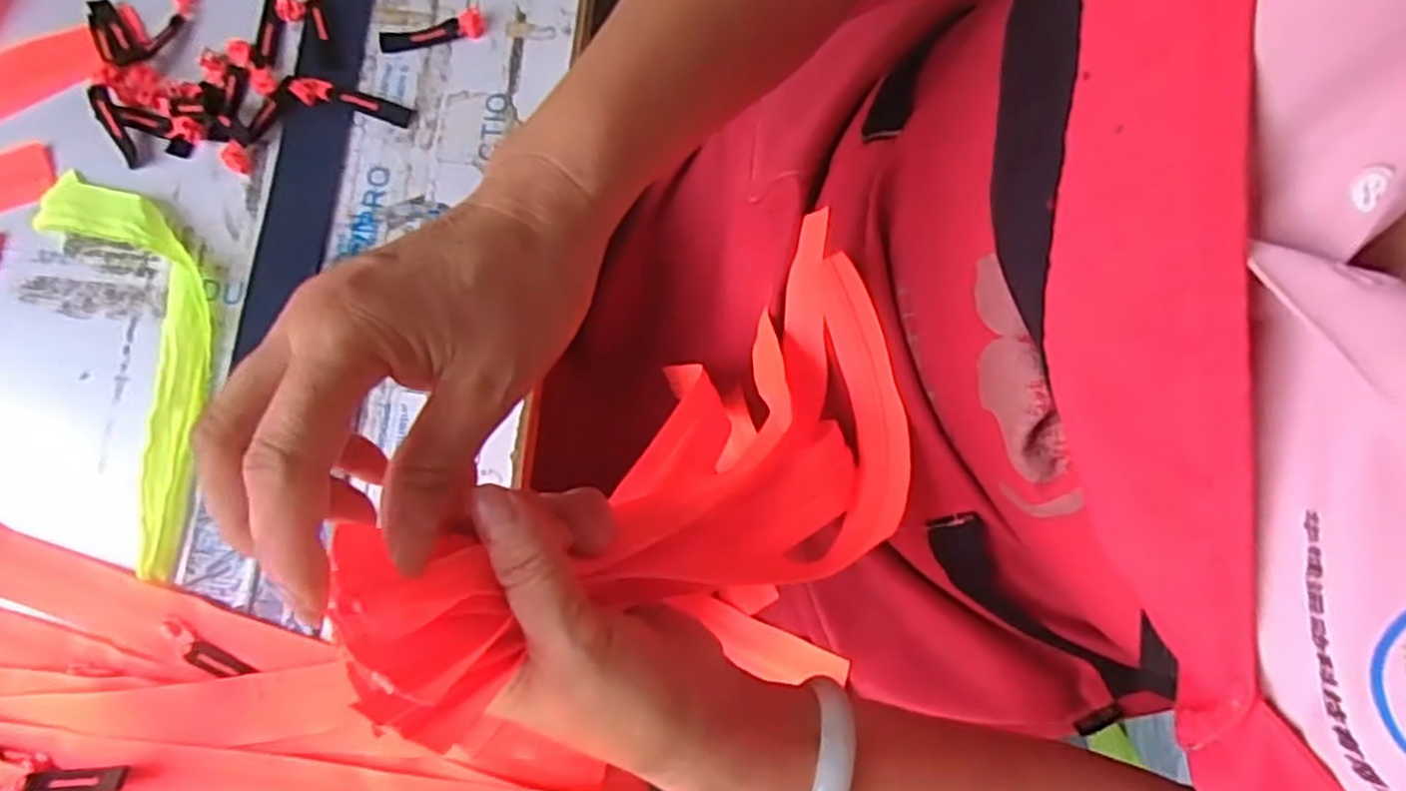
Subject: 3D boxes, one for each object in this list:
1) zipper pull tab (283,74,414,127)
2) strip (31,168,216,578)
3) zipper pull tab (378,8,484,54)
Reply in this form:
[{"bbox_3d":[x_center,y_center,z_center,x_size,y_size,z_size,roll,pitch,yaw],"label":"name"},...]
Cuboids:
[{"bbox_3d":[-0.204,-0.170,0.433,0.071,0.008,0.014,14,80,2],"label":"zipper pull tab"},{"bbox_3d":[-0.298,-0.025,0.403,0.071,0.017,0.229,-24,81,-5],"label":"strip"},{"bbox_3d":[-0.159,-0.213,0.440,0.061,0.008,0.016,-11,80,-3],"label":"zipper pull tab"}]

